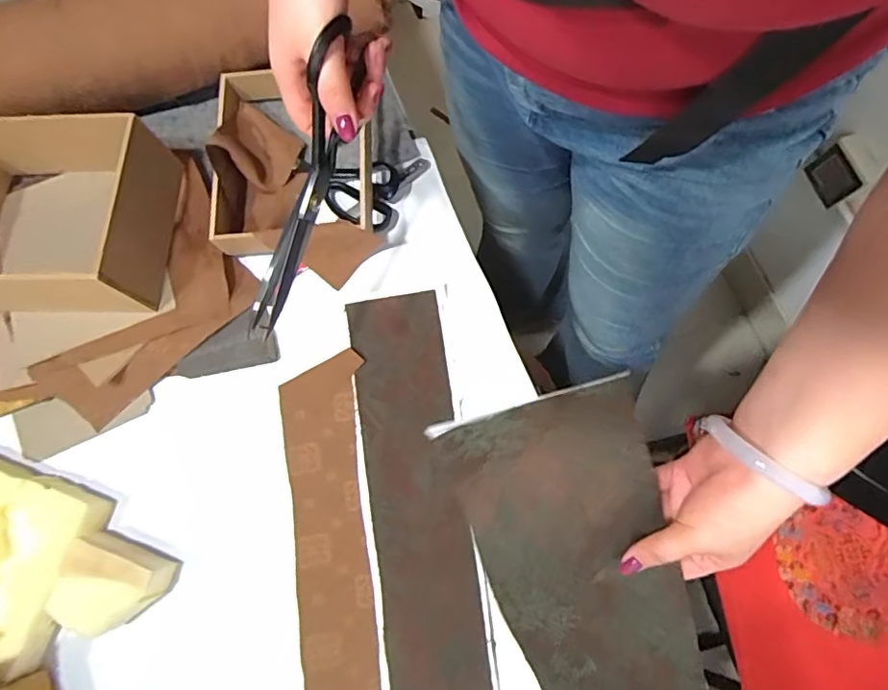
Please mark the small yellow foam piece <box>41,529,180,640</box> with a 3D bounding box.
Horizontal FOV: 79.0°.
[{"bbox_3d":[-0.316,0.228,0.515,0.088,0.058,0.072,17,78,6],"label":"small yellow foam piece"}]

